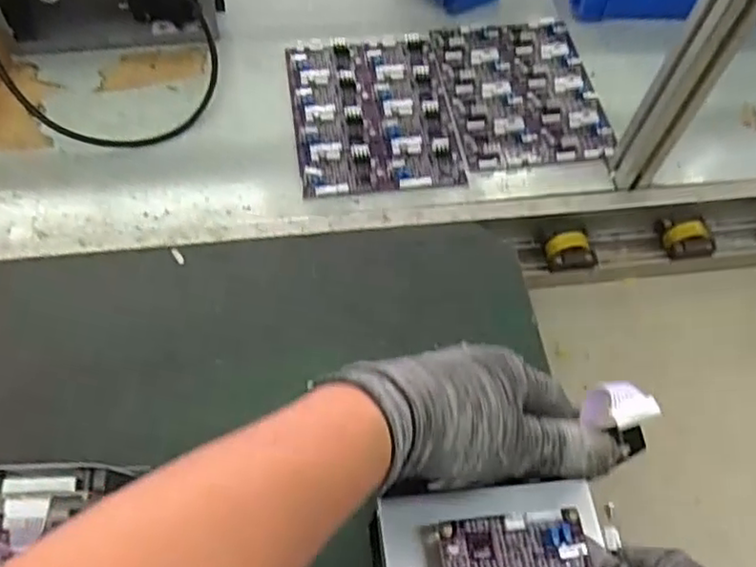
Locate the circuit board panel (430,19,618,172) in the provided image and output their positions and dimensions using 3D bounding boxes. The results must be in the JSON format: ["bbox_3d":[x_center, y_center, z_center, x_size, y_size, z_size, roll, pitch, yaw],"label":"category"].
[{"bbox_3d":[0.177,-0.244,0.831,0.187,0.008,0.238,-5,60,-9],"label":"circuit board panel"}]

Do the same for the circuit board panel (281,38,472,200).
[{"bbox_3d":[-0.007,-0.210,0.801,0.185,0.008,0.246,-5,60,-9],"label":"circuit board panel"}]

